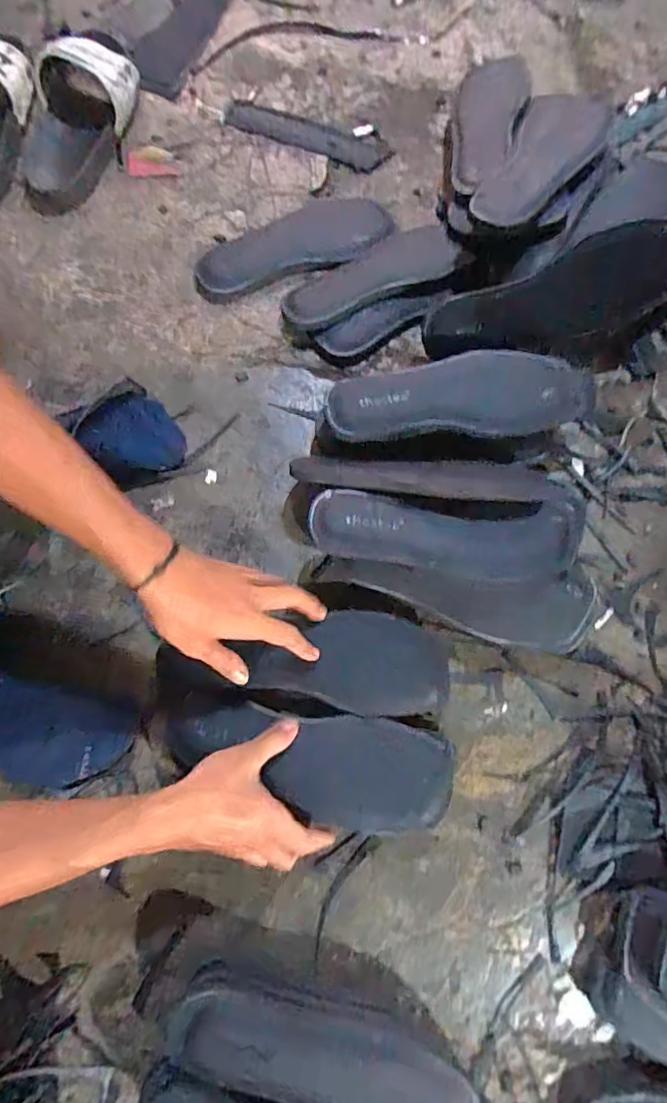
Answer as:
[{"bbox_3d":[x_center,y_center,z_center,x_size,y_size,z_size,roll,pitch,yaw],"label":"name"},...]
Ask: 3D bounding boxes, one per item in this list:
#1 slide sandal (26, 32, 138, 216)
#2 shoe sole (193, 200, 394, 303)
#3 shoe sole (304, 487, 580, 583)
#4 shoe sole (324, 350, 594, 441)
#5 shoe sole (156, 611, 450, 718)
[{"bbox_3d":[-0.332,-0.556,0.658,0.117,0.058,0.268,19,78,5],"label":"slide sandal"},{"bbox_3d":[-0.049,-0.377,0.643,0.251,0.018,0.102,-21,78,-4],"label":"shoe sole"},{"bbox_3d":[0.101,-0.014,0.481,0.241,0.023,0.072,4,77,2],"label":"shoe sole"},{"bbox_3d":[0.126,-0.158,0.526,0.260,0.019,0.086,-3,76,2],"label":"shoe sole"},{"bbox_3d":[-0.028,0.106,0.504,0.274,0.026,0.091,2,77,-1],"label":"shoe sole"}]

